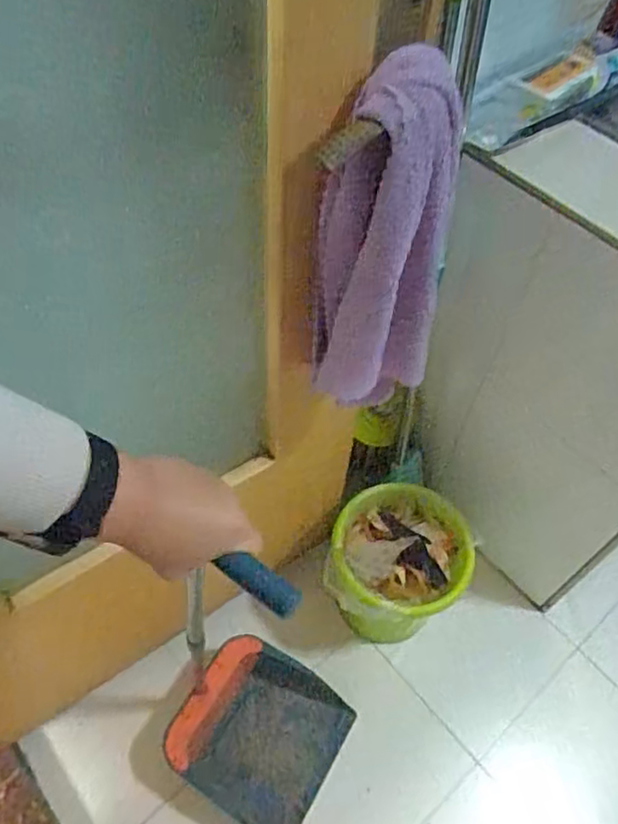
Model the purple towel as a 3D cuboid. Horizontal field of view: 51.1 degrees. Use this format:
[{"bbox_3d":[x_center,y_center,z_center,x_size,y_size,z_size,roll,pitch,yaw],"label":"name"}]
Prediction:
[{"bbox_3d":[0.066,-0.134,0.570,0.106,0.359,0.058,-23,59,-19],"label":"purple towel"}]

